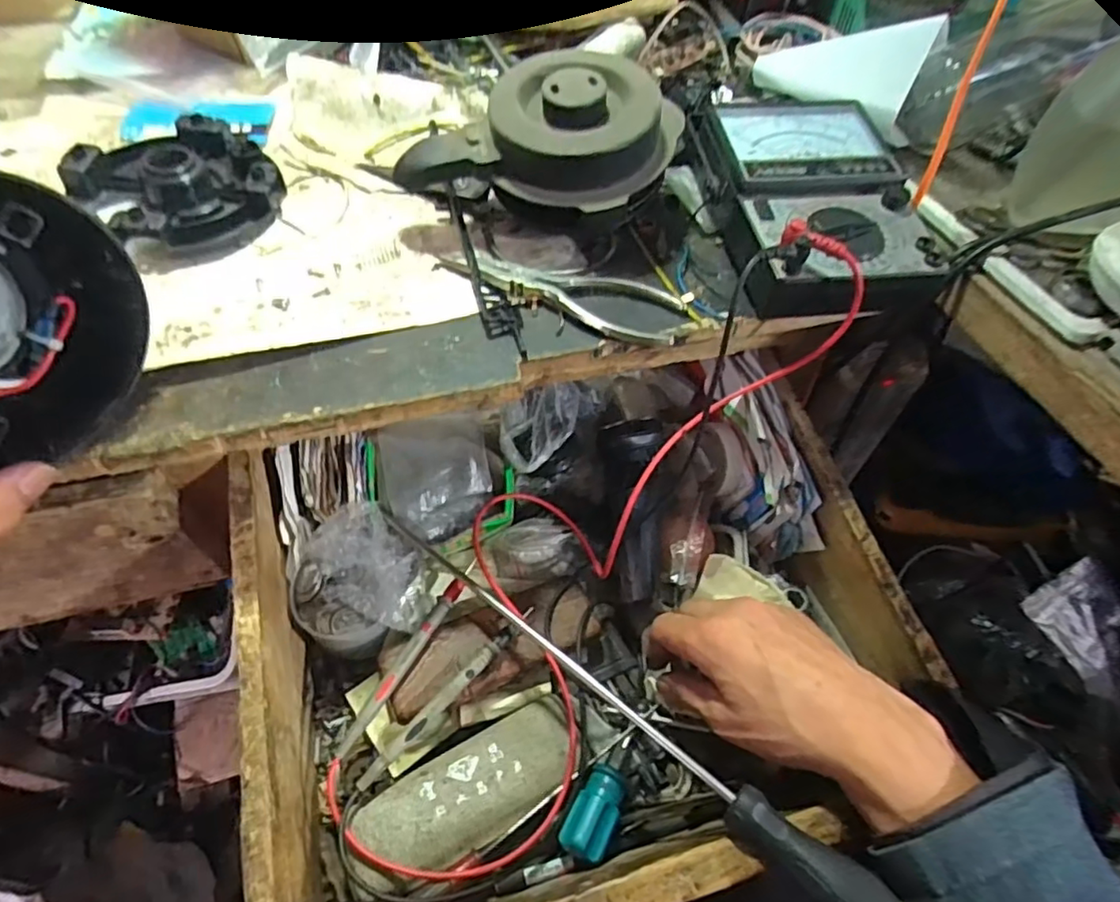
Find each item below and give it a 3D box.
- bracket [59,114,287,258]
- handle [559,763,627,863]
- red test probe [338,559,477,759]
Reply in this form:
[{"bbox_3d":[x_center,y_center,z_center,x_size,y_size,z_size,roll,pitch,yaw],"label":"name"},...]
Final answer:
[{"bbox_3d":[-0.243,-0.173,0.408,0.106,0.028,0.110,2,54,-3],"label":"bracket"},{"bbox_3d":[0.023,0.218,0.378,0.030,0.022,0.051,27,56,14],"label":"handle"},{"bbox_3d":[-0.097,0.128,0.402,0.012,0.014,0.135,27,57,14],"label":"red test probe"}]

